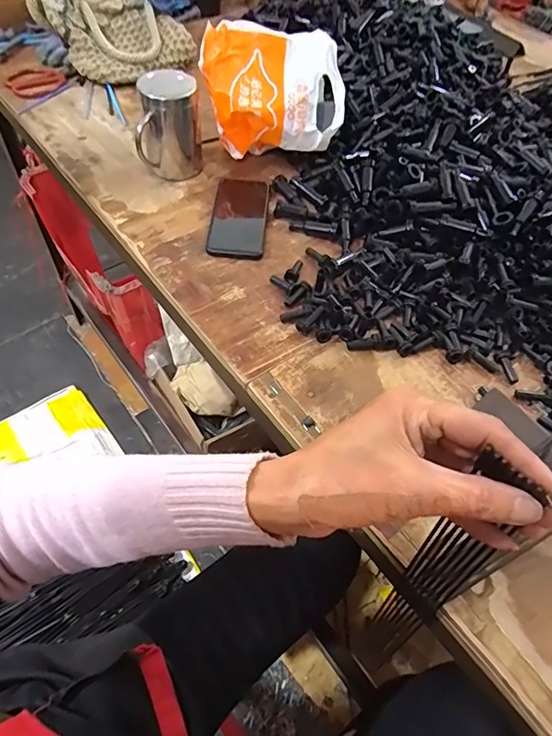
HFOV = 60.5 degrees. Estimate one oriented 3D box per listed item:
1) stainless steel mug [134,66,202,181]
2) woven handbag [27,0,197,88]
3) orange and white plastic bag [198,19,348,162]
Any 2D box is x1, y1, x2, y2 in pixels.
[{"bbox_3d":[-0.149,-0.330,0.658,0.087,0.128,0.080,-8,56,-8],"label":"stainless steel mug"},{"bbox_3d":[-0.286,-0.620,0.852,0.209,0.110,0.211,33,60,18],"label":"woven handbag"},{"bbox_3d":[-0.002,-0.388,0.689,0.196,0.147,0.120,6,55,-1],"label":"orange and white plastic bag"}]

